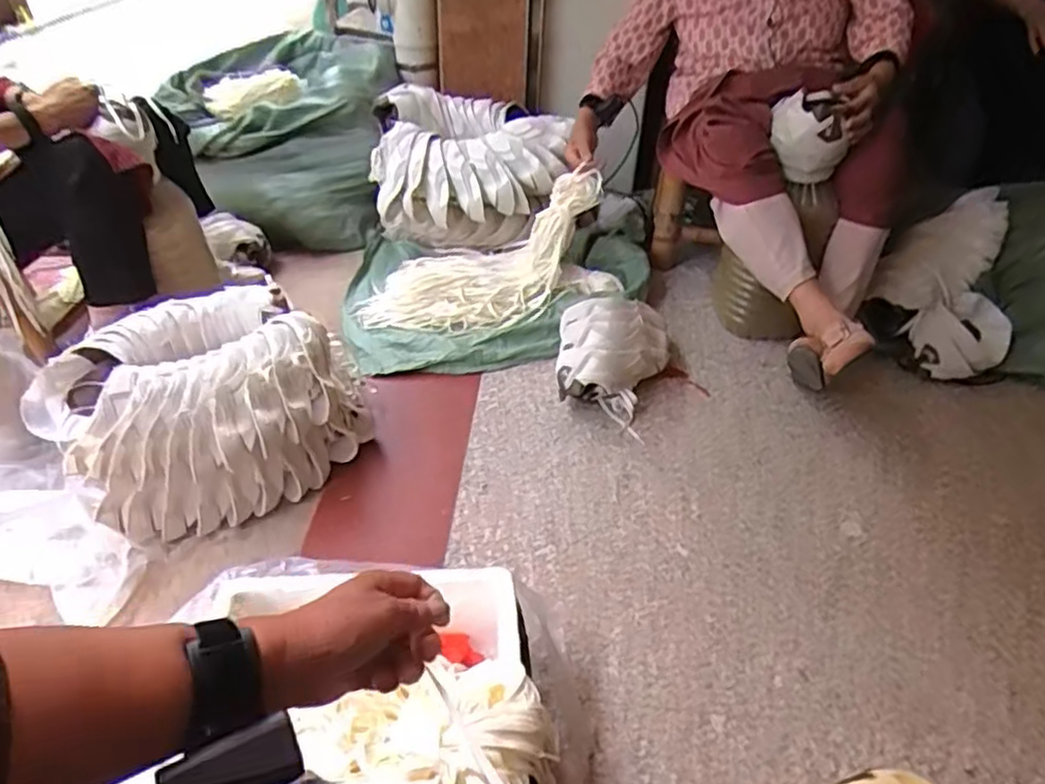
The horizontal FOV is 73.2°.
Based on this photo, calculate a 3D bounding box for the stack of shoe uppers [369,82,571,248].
[{"bbox_3d":[-0.129,-0.506,1.700,0.468,0.313,0.256,6,40,5],"label":"stack of shoe uppers"}]

